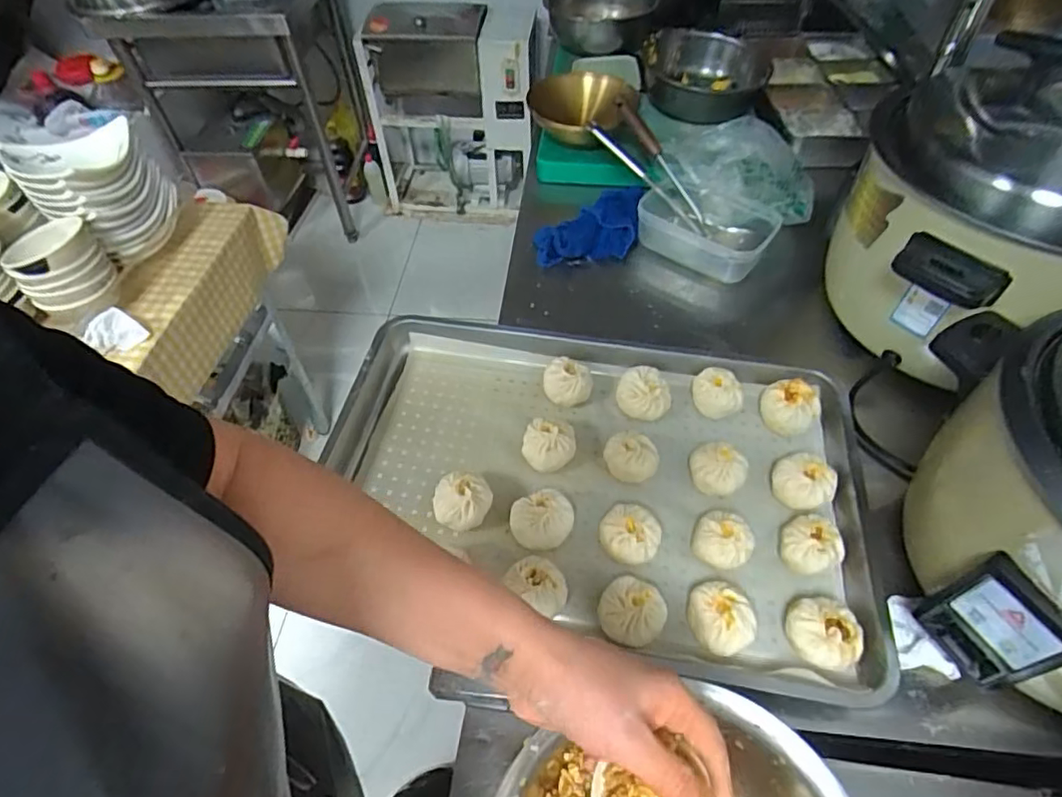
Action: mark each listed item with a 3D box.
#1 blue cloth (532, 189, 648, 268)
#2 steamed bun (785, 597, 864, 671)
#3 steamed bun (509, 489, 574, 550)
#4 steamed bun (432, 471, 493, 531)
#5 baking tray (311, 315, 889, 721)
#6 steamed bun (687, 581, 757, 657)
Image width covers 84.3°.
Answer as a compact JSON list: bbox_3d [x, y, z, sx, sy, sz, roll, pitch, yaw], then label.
[{"bbox_3d":[0.102,-0.270,0.945,0.202,0.054,0.121,-37,60,-24],"label":"blue cloth"},{"bbox_3d":[0.270,0.223,0.550,0.060,0.046,0.062,-1,52,1],"label":"steamed bun"},{"bbox_3d":[0.011,0.131,0.621,0.061,0.047,0.055,-22,55,-15],"label":"steamed bun"},{"bbox_3d":[-0.073,0.116,0.632,0.061,0.052,0.058,-1,52,1],"label":"steamed bun"},{"bbox_3d":[0.071,0.094,0.658,0.587,0.067,0.385,7,53,7],"label":"baking tray"},{"bbox_3d":[0.178,0.210,0.558,0.056,0.048,0.061,-1,52,1],"label":"steamed bun"}]

